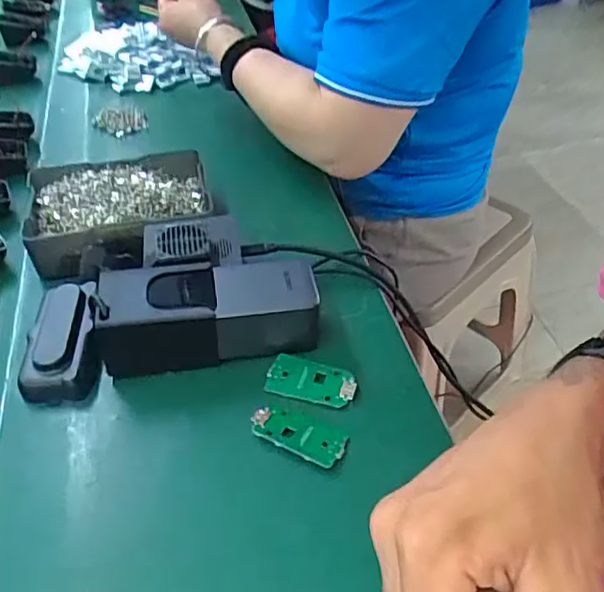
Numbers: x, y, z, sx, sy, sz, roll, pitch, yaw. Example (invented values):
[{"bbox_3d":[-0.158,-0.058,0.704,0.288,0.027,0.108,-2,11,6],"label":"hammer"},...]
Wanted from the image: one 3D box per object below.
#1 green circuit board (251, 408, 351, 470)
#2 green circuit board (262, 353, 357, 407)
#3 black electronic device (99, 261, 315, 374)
[{"bbox_3d":[-0.003,0.092,0.401,0.064,0.004,0.030,20,39,18],"label":"green circuit board"},{"bbox_3d":[0.006,0.060,0.433,0.064,0.005,0.030,10,46,18],"label":"green circuit board"},{"bbox_3d":[-0.066,0.011,0.447,0.151,0.064,0.056,-10,43,-3],"label":"black electronic device"}]

